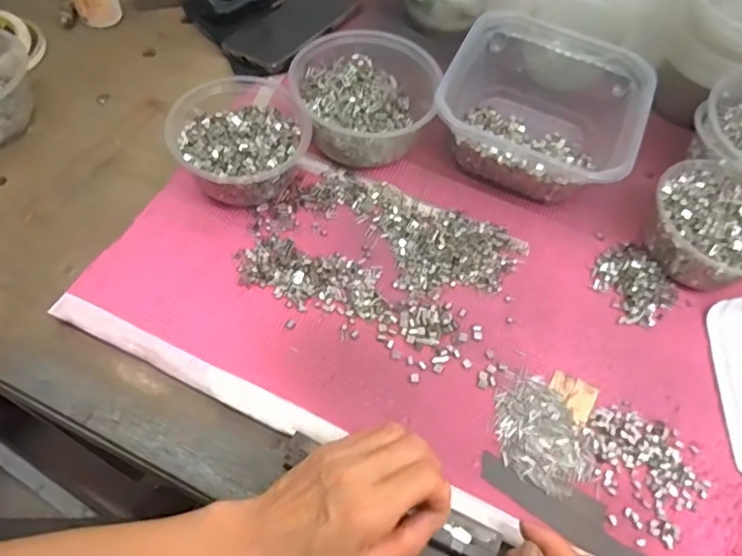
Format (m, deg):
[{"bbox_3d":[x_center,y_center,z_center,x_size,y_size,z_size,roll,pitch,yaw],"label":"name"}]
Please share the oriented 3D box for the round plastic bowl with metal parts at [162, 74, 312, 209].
[{"bbox_3d":[-0.111,-0.115,0.478,0.109,0.058,0.111,3,59,-5],"label":"round plastic bowl with metal parts"}]

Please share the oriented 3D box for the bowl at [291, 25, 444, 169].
[{"bbox_3d":[-0.006,-0.177,0.518,0.131,0.057,0.141,2,60,-4],"label":"bowl"}]

